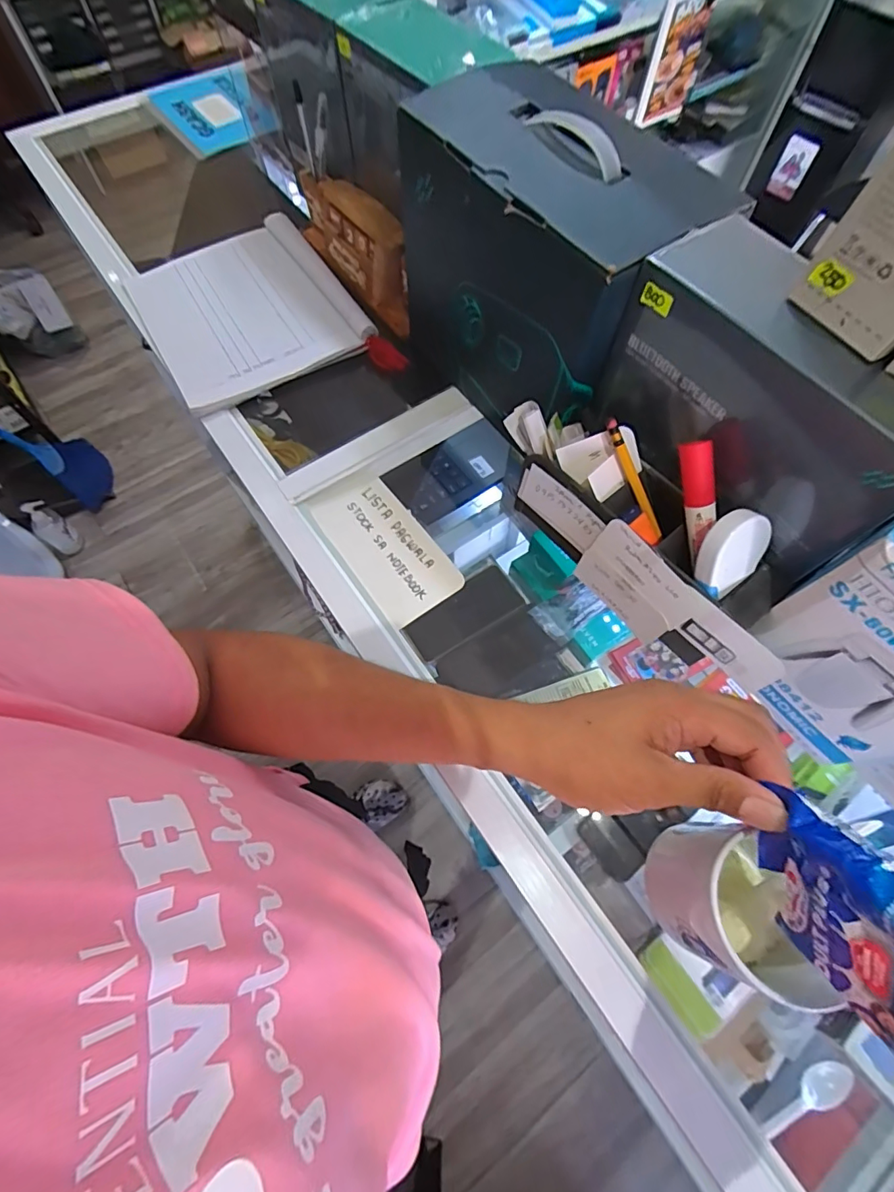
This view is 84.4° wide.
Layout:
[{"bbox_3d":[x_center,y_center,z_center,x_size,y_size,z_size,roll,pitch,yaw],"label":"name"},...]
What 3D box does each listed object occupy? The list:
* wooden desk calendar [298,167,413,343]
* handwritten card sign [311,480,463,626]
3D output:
[{"bbox_3d":[-0.105,-0.405,0.569,0.046,0.086,0.229,-32,69,-14],"label":"wooden desk calendar"},{"bbox_3d":[-0.055,-0.046,0.456,0.075,0.009,0.150,-35,70,-15],"label":"handwritten card sign"}]

